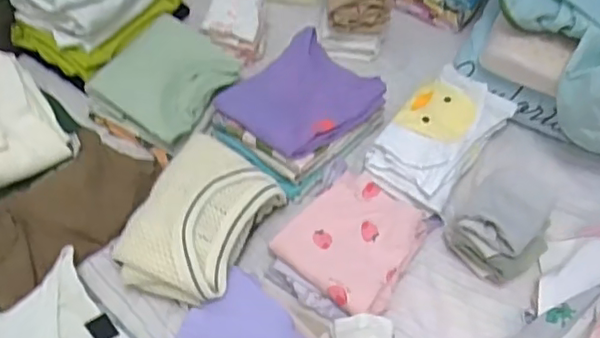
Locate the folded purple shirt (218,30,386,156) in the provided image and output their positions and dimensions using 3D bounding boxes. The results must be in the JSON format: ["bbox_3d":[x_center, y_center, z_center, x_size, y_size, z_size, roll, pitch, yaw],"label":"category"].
[{"bbox_3d":[-0.001,-0.111,0.908,0.203,0.036,0.172,-37,66,-26],"label":"folded purple shirt"}]

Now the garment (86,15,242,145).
[{"bbox_3d":[-0.194,-0.137,0.908,0.153,0.022,0.174,29,58,14],"label":"garment"}]

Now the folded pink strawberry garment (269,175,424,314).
[{"bbox_3d":[0.074,0.086,0.813,0.150,0.026,0.173,38,61,19],"label":"folded pink strawberry garment"}]

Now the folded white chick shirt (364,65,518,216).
[{"bbox_3d":[0.202,-0.060,0.889,0.134,0.041,0.234,33,59,17],"label":"folded white chick shirt"}]

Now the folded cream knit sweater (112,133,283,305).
[{"bbox_3d":[-0.130,0.063,0.788,0.152,0.047,0.210,26,57,12],"label":"folded cream knit sweater"}]

